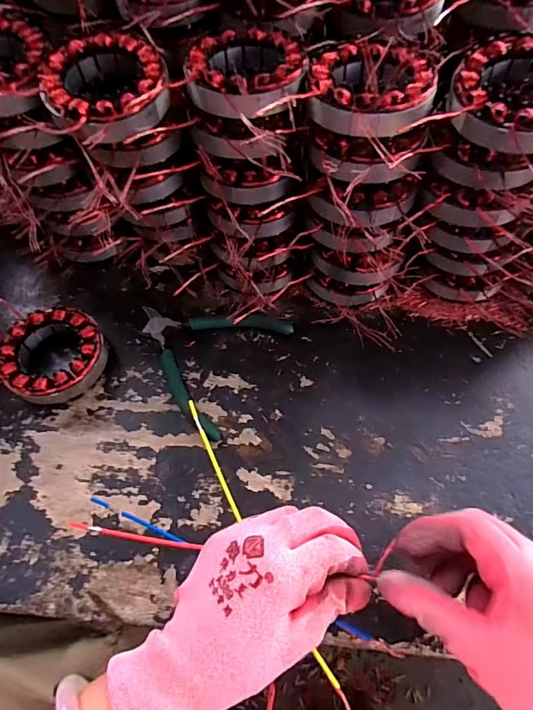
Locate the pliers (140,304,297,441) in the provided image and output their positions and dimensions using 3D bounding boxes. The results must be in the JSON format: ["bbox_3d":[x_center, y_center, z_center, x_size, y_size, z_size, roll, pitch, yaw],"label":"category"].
[{"bbox_3d":[-0.064,-0.009,0.395,0.134,0.020,0.127,29,68,15],"label":"pliers"}]

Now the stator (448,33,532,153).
[{"bbox_3d":[0.168,-0.170,0.284,0.086,0.031,0.089,-1,64,1],"label":"stator"}]

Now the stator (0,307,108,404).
[{"bbox_3d":[-0.192,-0.001,0.387,0.085,0.029,0.086,-1,64,1],"label":"stator"}]

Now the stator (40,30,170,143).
[{"bbox_3d":[-0.113,-0.188,0.308,0.089,0.031,0.083,-1,64,1],"label":"stator"}]

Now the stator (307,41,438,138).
[{"bbox_3d":[0.071,-0.186,0.296,0.084,0.025,0.088,-1,64,1],"label":"stator"}]

